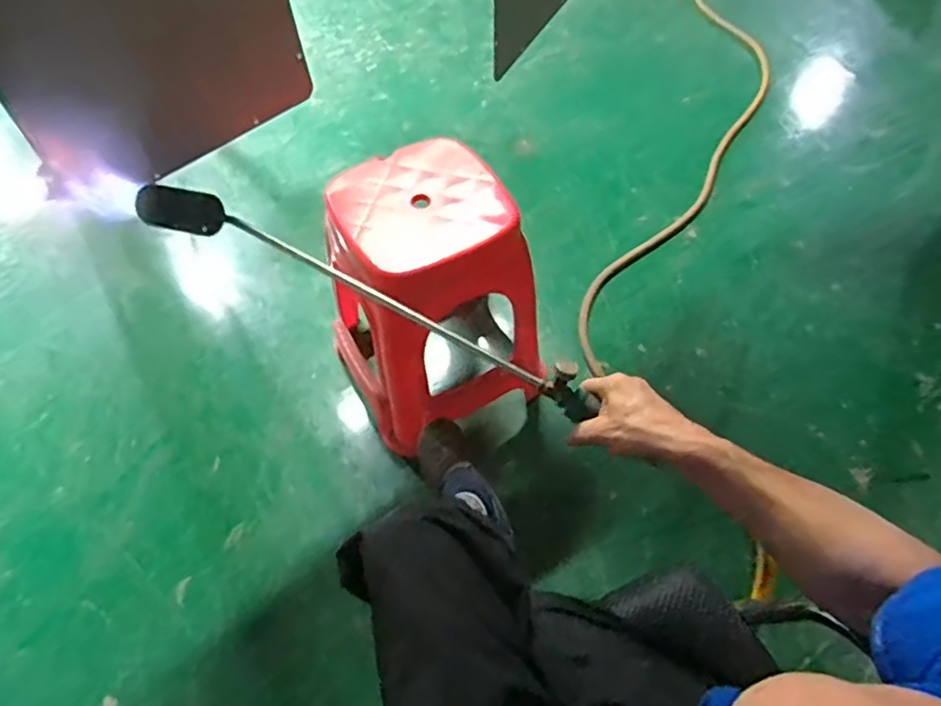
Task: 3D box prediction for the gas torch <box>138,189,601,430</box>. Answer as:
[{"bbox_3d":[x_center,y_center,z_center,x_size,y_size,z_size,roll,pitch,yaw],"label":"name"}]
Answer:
[{"bbox_3d":[-0.157,-0.086,0.703,0.633,0.048,0.045,25,63,16],"label":"gas torch"}]

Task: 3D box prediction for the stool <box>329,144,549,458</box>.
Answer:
[{"bbox_3d":[-0.070,-0.085,1.192,0.351,0.464,0.353,-27,60,-16],"label":"stool"}]

